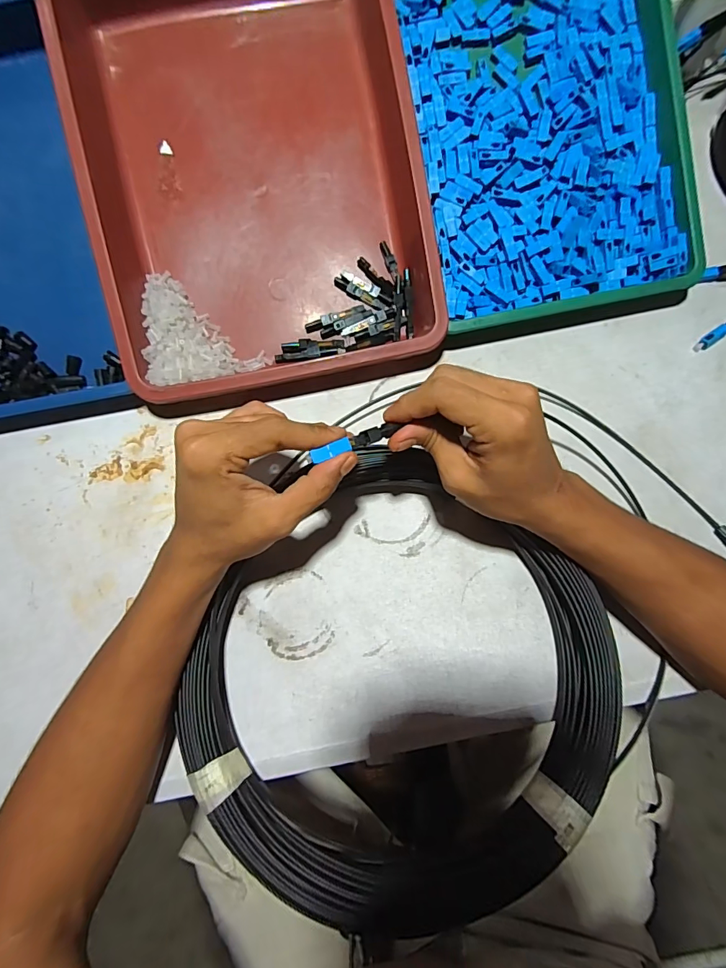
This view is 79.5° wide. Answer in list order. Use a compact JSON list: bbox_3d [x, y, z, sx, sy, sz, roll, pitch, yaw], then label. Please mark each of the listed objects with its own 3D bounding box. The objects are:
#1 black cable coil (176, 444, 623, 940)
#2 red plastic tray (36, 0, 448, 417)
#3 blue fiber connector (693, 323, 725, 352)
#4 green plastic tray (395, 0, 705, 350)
[{"bbox_3d":[0.023,0.131,0.290,0.250,0.038,0.264,-1,70,2],"label":"black cable coil"},{"bbox_3d":[-0.092,-0.264,0.367,0.264,0.058,0.365,-12,94,-3],"label":"red plastic tray"},{"bbox_3d":[0.321,-0.138,0.385,0.068,0.009,0.011,-31,72,-8],"label":"blue fiber connector"},{"bbox_3d":[0.155,-0.309,0.372,0.216,0.038,0.340,-11,91,1],"label":"green plastic tray"}]

